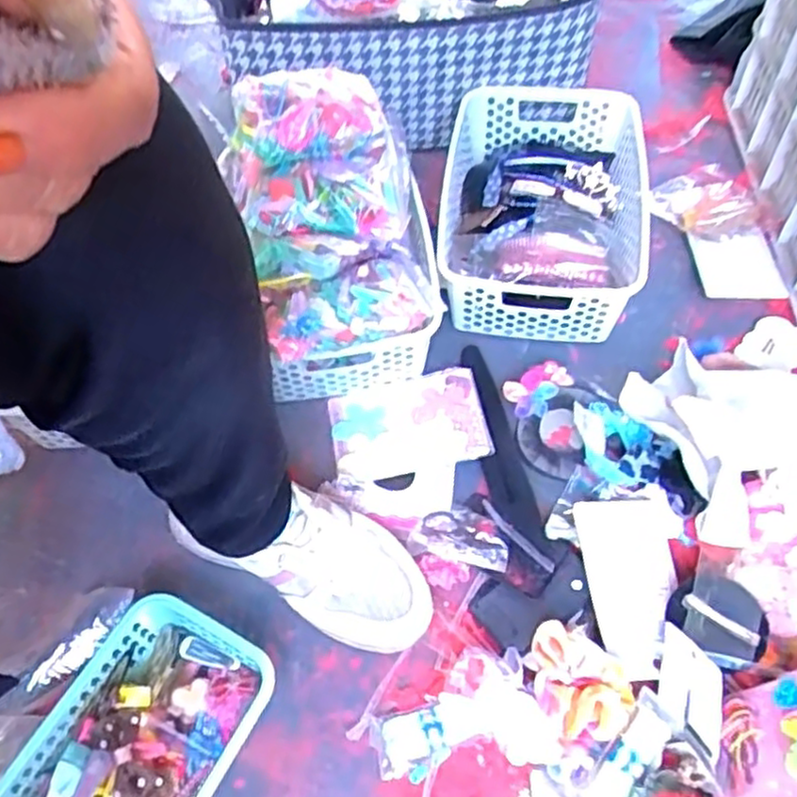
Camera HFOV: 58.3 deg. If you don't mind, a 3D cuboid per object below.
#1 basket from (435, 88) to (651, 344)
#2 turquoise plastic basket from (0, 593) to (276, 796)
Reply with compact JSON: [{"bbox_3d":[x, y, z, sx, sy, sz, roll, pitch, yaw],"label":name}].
[{"bbox_3d":[0.148,-0.199,0.743,0.196,0.092,0.285,10,59,9],"label":"basket"},{"bbox_3d":[-0.206,0.279,0.497,0.127,0.050,0.263,25,62,17],"label":"turquoise plastic basket"}]

